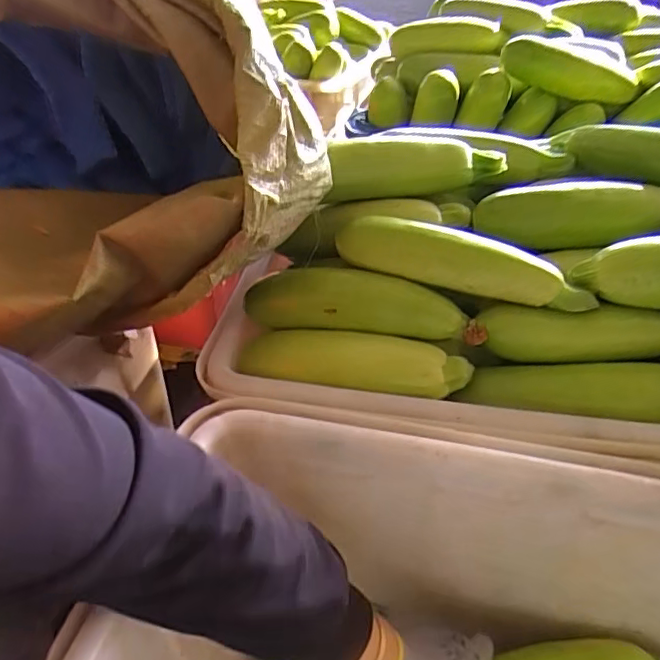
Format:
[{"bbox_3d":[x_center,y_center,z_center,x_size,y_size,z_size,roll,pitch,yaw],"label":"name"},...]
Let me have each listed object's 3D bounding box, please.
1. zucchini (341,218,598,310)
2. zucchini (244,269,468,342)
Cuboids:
[{"bbox_3d":[0.119,-0.068,0.525,0.227,0.041,0.049,12,44,18],"label":"zucchini"},{"bbox_3d":[0.019,-0.024,0.538,0.213,0.051,0.046,6,42,12],"label":"zucchini"}]

